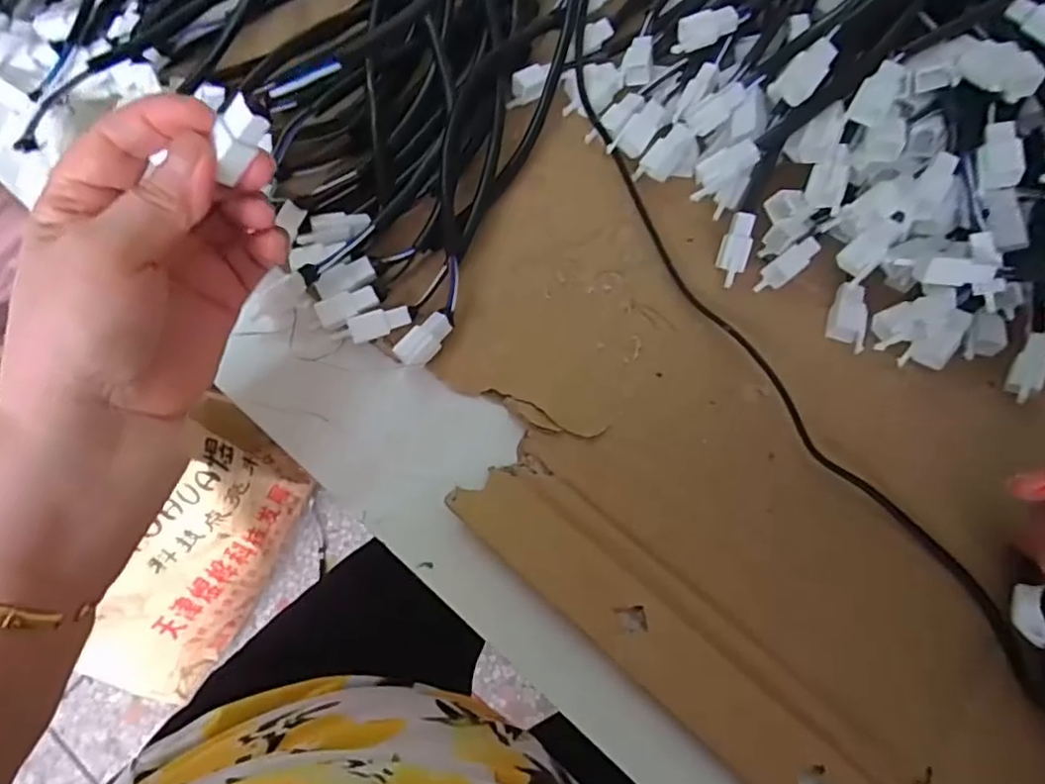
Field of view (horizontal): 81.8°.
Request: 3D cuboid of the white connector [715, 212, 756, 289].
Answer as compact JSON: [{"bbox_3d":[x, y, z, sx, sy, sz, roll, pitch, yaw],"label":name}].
[{"bbox_3d":[0.115,-0.077,0.324,0.015,0.008,0.040,14,92,5],"label":"white connector"}]

